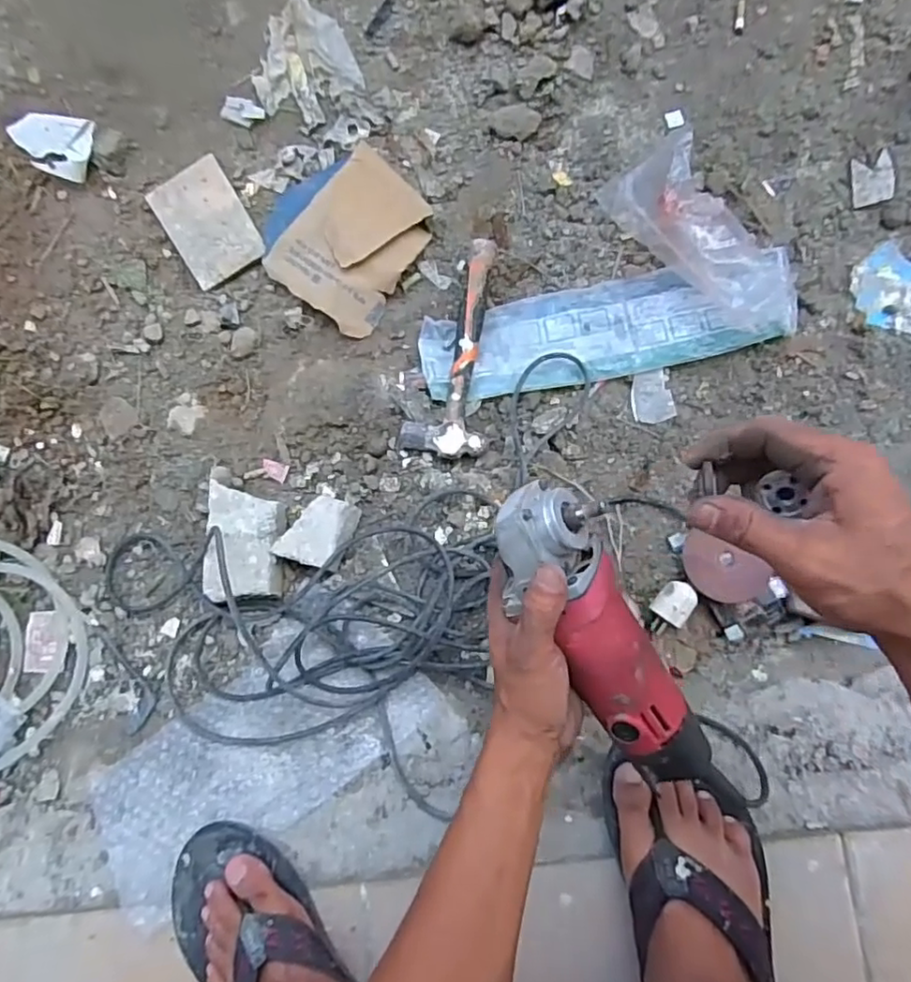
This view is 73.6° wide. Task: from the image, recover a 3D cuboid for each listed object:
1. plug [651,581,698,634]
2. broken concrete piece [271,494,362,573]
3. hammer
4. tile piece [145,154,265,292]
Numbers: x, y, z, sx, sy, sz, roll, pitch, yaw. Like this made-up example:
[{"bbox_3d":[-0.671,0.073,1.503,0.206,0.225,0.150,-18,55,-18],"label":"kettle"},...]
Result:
[{"bbox_3d":[0.224,0.122,0.635,0.035,0.026,0.058,33,88,7],"label":"plug"},{"bbox_3d":[-0.146,0.044,0.669,0.061,0.058,0.076,24,87,7],"label":"broken concrete piece"},{"bbox_3d":[0.001,-0.167,0.697,0.091,0.030,0.255,8,85,6],"label":"hammer"},{"bbox_3d":[-0.310,-0.335,0.752,0.098,0.011,0.147,-31,83,2],"label":"tile piece"}]

